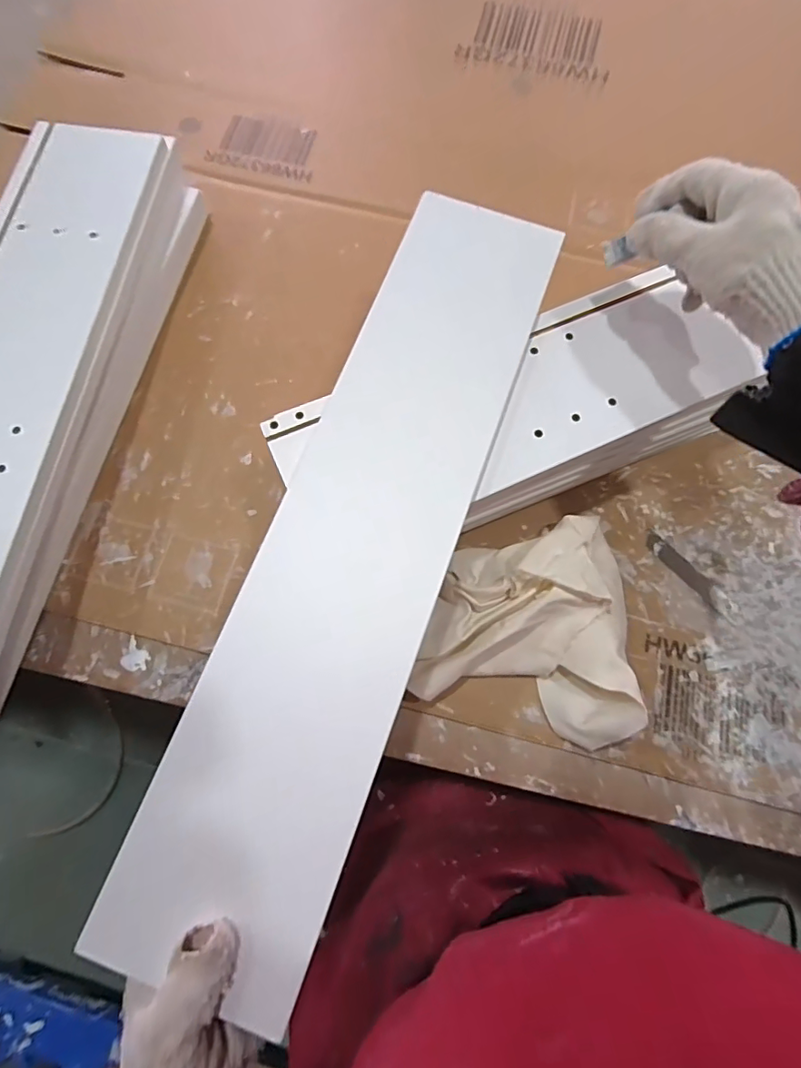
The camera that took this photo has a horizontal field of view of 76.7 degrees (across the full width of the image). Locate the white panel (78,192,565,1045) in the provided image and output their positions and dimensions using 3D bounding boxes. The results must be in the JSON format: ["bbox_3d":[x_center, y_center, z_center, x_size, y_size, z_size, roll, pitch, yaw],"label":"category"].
[{"bbox_3d":[-0.020,-0.005,0.339,0.117,0.021,0.533,20,74,6],"label":"white panel"}]

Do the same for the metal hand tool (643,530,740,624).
[{"bbox_3d":[0.256,0.036,0.444,0.020,0.004,0.100,-41,78,-12],"label":"metal hand tool"}]

